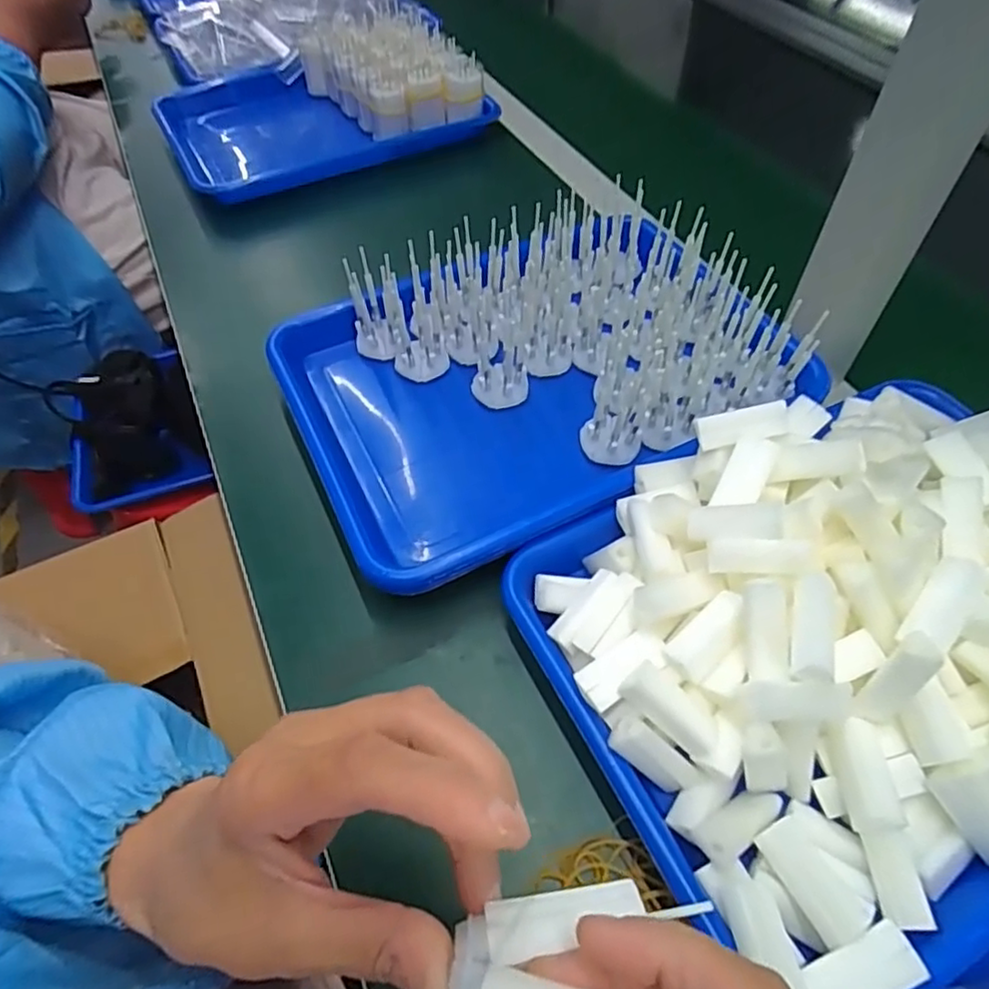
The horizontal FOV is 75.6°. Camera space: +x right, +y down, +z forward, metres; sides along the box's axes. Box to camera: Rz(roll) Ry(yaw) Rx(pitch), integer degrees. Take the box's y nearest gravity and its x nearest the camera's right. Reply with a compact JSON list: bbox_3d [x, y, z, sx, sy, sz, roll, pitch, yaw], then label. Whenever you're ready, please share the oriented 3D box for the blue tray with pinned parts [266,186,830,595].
[{"bbox_3d":[0.029,-0.095,0.435,0.325,0.070,0.239,-23,57,-15],"label":"blue tray with pinned parts"}]

